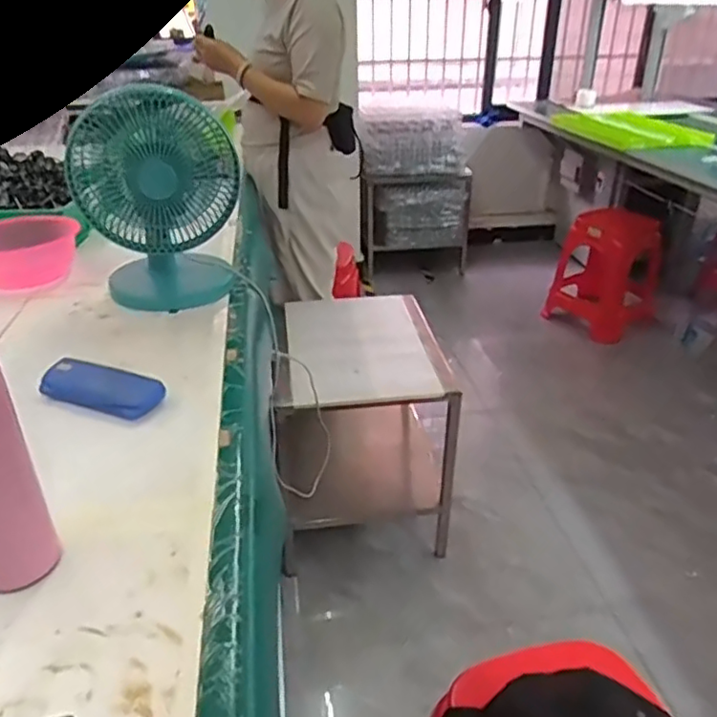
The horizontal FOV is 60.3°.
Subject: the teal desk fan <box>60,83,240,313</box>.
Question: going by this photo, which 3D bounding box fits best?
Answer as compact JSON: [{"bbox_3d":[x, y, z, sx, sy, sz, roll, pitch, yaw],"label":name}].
[{"bbox_3d":[-0.308,-0.249,0.971,0.233,0.320,0.207,-9,32,-17],"label":"teal desk fan"}]

